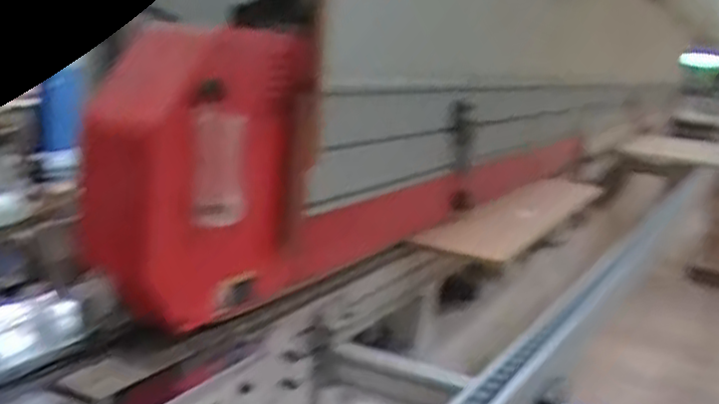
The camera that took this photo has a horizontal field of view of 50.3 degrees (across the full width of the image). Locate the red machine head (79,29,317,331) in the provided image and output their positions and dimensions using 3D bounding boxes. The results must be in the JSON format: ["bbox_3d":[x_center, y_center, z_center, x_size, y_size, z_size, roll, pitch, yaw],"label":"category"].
[{"bbox_3d":[-0.225,-0.041,1.085,0.210,0.375,0.286,10,10,16],"label":"red machine head"}]

